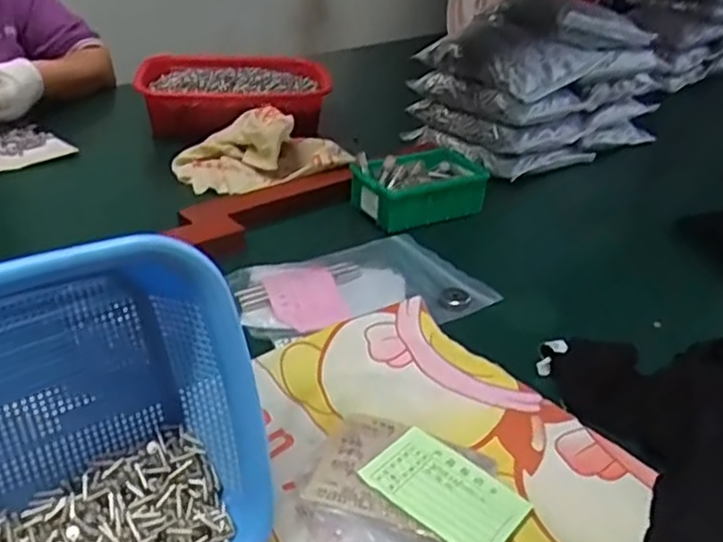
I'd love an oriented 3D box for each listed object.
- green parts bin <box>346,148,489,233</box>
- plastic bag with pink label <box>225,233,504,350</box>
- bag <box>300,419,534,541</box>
[{"bbox_3d":[0.074,-0.101,0.827,0.154,0.055,0.089,-12,33,-24],"label":"green parts bin"},{"bbox_3d":[-0.007,0.012,0.673,0.223,0.011,0.146,-14,34,-27],"label":"plastic bag with pink label"},{"bbox_3d":[0.032,0.145,0.438,0.131,0.020,0.112,12,31,15],"label":"bag"}]

